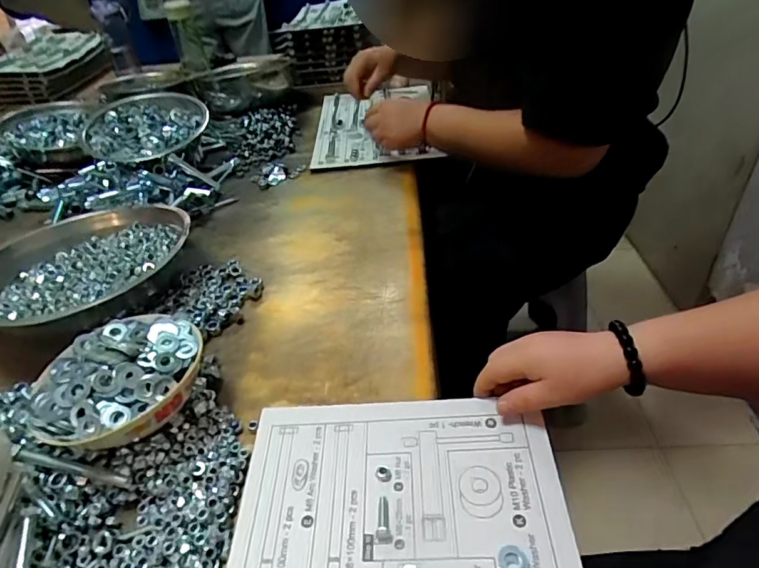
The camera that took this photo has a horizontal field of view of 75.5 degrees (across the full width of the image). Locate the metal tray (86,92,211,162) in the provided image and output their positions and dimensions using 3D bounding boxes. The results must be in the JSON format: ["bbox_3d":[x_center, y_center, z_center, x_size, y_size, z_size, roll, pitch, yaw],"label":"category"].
[{"bbox_3d":[-0.410,-0.285,0.872,0.189,0.025,0.189,0,52,-9],"label":"metal tray"}]

